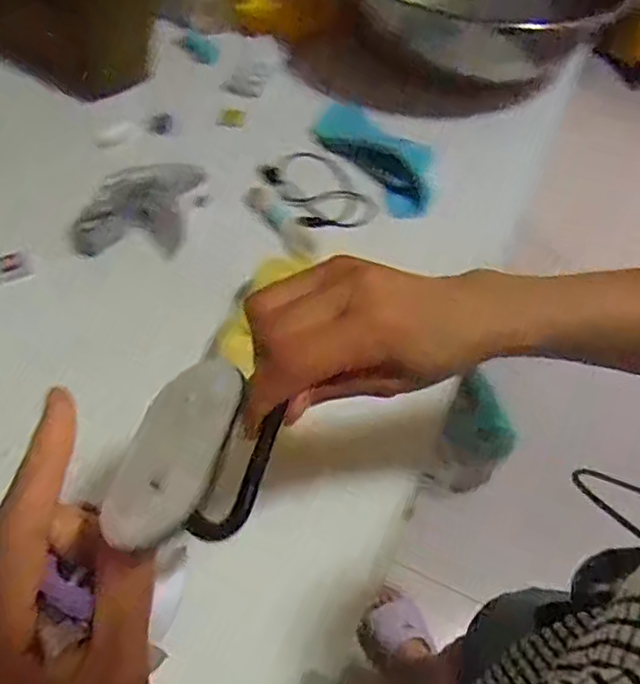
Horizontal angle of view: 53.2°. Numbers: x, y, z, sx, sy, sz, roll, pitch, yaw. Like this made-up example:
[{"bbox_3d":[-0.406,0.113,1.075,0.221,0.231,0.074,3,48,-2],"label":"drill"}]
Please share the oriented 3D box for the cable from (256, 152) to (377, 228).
[{"bbox_3d":[-0.002,-0.152,0.632,0.078,0.008,0.117,-30,68,-15],"label":"cable"}]

